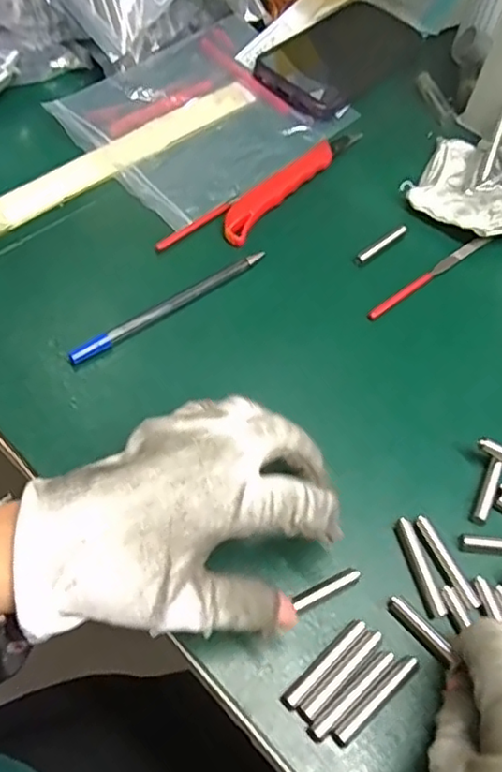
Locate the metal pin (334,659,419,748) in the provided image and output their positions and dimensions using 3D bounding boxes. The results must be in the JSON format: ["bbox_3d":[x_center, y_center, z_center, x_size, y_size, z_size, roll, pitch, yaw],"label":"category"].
[{"bbox_3d":[0.054,0.135,0.266,0.048,0.006,0.008,-34,65,-24],"label":"metal pin"}]

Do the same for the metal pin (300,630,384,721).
[{"bbox_3d":[0.040,0.125,0.269,0.049,0.006,0.008,-36,66,-25],"label":"metal pin"}]

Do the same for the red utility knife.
[{"bbox_3d":[0.030,-0.151,0.445,0.024,0.009,0.156,34,60,17],"label":"red utility knife"}]

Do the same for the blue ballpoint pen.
[{"bbox_3d":[-0.048,-0.050,0.377,0.141,0.006,0.008,-34,65,-24],"label":"blue ballpoint pen"}]

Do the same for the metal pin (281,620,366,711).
[{"bbox_3d":[0.033,0.122,0.271,0.049,0.007,0.007,-36,66,-25],"label":"metal pin"}]

